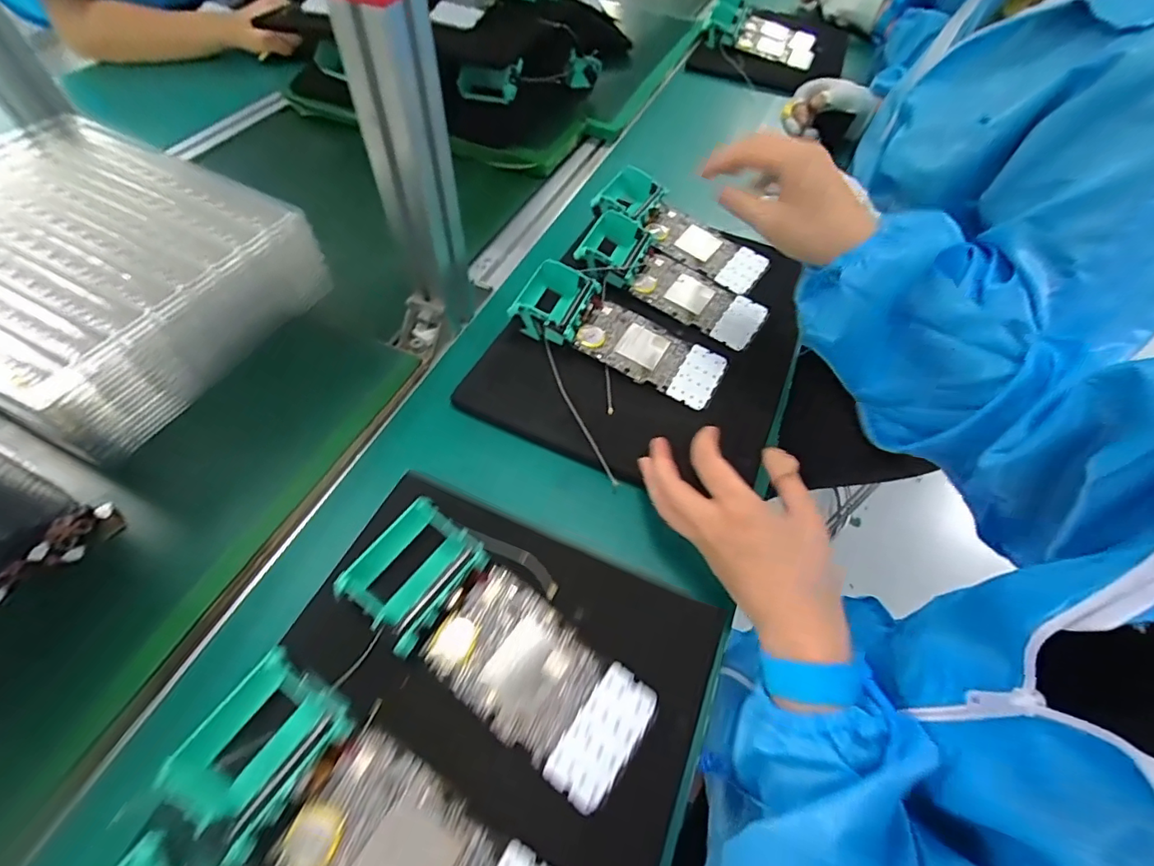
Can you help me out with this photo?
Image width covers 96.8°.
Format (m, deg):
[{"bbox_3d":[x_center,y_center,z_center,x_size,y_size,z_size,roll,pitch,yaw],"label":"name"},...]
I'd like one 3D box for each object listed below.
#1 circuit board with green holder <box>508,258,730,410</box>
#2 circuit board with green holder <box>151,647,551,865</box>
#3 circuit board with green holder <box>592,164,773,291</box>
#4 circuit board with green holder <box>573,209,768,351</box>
[{"bbox_3d":[0.036,-0.092,0.451,0.193,0.033,0.068,22,52,14],"label":"circuit board with green holder"},{"bbox_3d":[-0.103,0.191,0.245,0.189,0.034,0.070,27,54,18],"label":"circuit board with green holder"},{"bbox_3d":[0.107,-0.220,0.544,0.196,0.032,0.075,31,55,20],"label":"circuit board with green holder"},{"bbox_3d":[0.091,-0.154,0.496,0.190,0.030,0.076,27,58,13],"label":"circuit board with green holder"}]

